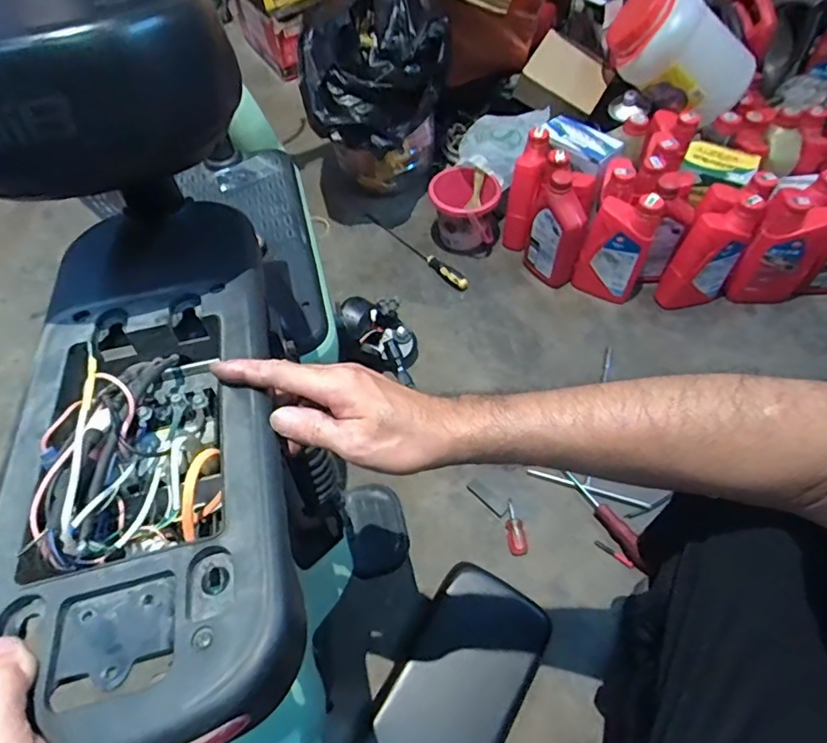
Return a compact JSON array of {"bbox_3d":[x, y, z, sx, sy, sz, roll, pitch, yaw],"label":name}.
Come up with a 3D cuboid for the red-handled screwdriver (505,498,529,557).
[{"bbox_3d":[0.156,0.240,0.795,0.028,0.021,0.079,-4,54,0],"label":"red-handled screwdriver"}]

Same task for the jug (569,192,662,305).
[{"bbox_3d":[0.412,-0.250,1.058,0.124,0.223,0.066,26,59,20],"label":"jug"}]

